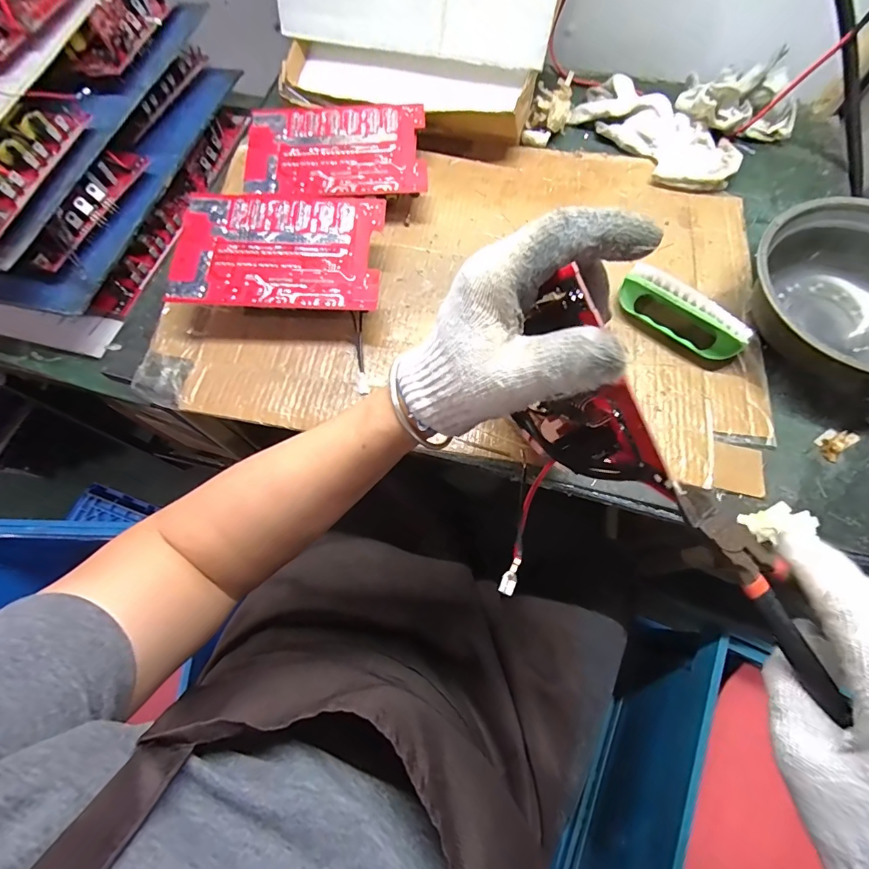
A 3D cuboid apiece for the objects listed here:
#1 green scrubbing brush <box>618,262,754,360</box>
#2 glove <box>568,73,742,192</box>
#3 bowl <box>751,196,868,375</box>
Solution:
[{"bbox_3d":[0.236,-0.114,0.411,0.124,0.049,0.033,42,75,14],"label":"green scrubbing brush"},{"bbox_3d":[0.265,-0.364,0.517,0.205,0.045,0.096,39,74,13],"label":"glove"},{"bbox_3d":[0.393,-0.126,0.410,0.183,0.070,0.183,0,69,0],"label":"bowl"}]

